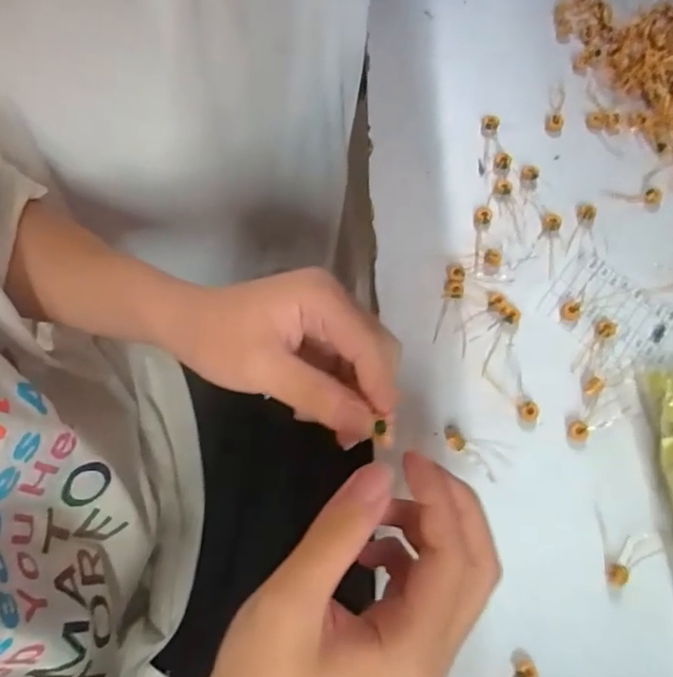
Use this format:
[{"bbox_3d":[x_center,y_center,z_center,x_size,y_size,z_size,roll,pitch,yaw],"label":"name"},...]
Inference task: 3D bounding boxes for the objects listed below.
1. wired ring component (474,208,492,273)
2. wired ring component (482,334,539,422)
[{"bbox_3d":[0.095,-0.066,0.385,0.011,0.004,0.049,13,70,5],"label":"wired ring component"},{"bbox_3d":[0.104,0.026,0.355,0.024,0.006,0.055,-16,72,-6],"label":"wired ring component"}]

